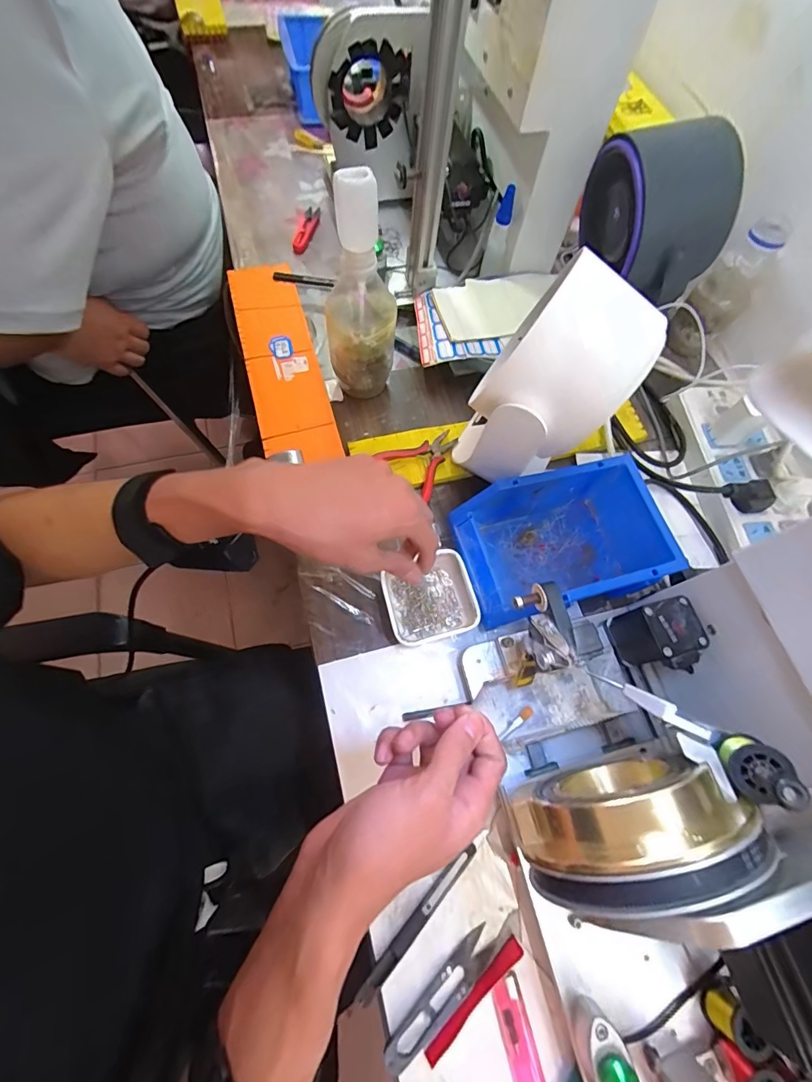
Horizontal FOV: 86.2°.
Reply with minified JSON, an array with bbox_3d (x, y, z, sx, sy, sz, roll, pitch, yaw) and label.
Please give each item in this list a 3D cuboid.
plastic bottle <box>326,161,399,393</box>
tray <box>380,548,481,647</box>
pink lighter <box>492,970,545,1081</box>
[{"bbox_3d":[-0.049,-0.249,0.454,0.077,0.225,0.073,-14,69,-10],"label":"plastic bottle"},{"bbox_3d":[0.023,0.056,0.415,0.082,0.020,0.078,-15,69,-10],"label":"tray"},{"bbox_3d":[0.082,0.363,0.309,0.022,0.008,0.082,-12,69,-9],"label":"pink lighter"}]

